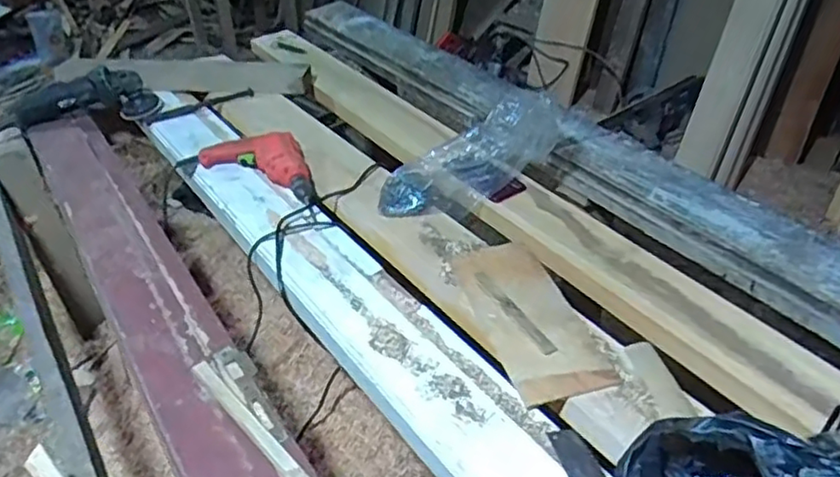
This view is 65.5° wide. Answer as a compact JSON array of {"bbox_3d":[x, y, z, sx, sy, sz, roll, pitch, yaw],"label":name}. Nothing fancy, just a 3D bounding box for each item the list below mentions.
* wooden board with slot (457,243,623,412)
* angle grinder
[{"bbox_3d":[0.146,0.095,0.894,0.135,0.020,0.296,-11,39,-13],"label":"wooden board with slot"},{"bbox_3d":[-0.711,-0.308,1.397,0.272,0.103,0.079,-4,38,-4],"label":"angle grinder"}]

